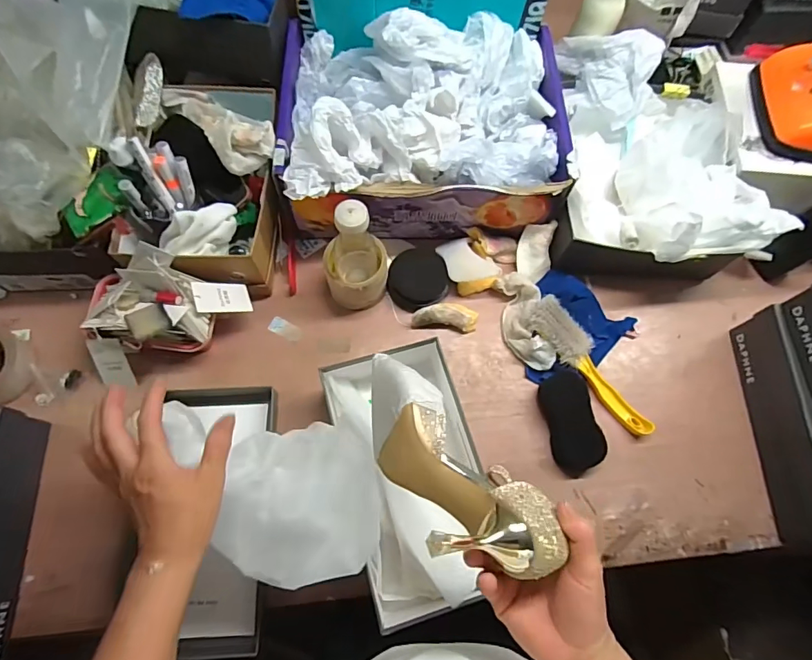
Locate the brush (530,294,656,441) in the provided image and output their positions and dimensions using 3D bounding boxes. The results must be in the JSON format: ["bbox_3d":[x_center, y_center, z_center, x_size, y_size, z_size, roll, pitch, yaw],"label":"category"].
[{"bbox_3d":[0.263,0.051,0.655,0.055,0.040,0.232,-37,88,-15],"label":"brush"}]

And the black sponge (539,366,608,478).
[{"bbox_3d":[0.227,0.124,0.630,0.061,0.037,0.136,-10,70,-6],"label":"black sponge"}]

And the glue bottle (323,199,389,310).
[{"bbox_3d":[-0.066,-0.089,0.624,0.083,0.185,0.076,-10,70,-6],"label":"glue bottle"}]

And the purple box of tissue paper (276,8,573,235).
[{"bbox_3d":[0.024,-0.301,0.677,0.398,0.178,0.306,1,70,-2],"label":"purple box of tissue paper"}]

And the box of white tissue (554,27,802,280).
[{"bbox_3d":[0.382,-0.264,0.712,0.298,0.144,0.373,2,70,-2],"label":"box of white tissue"}]

